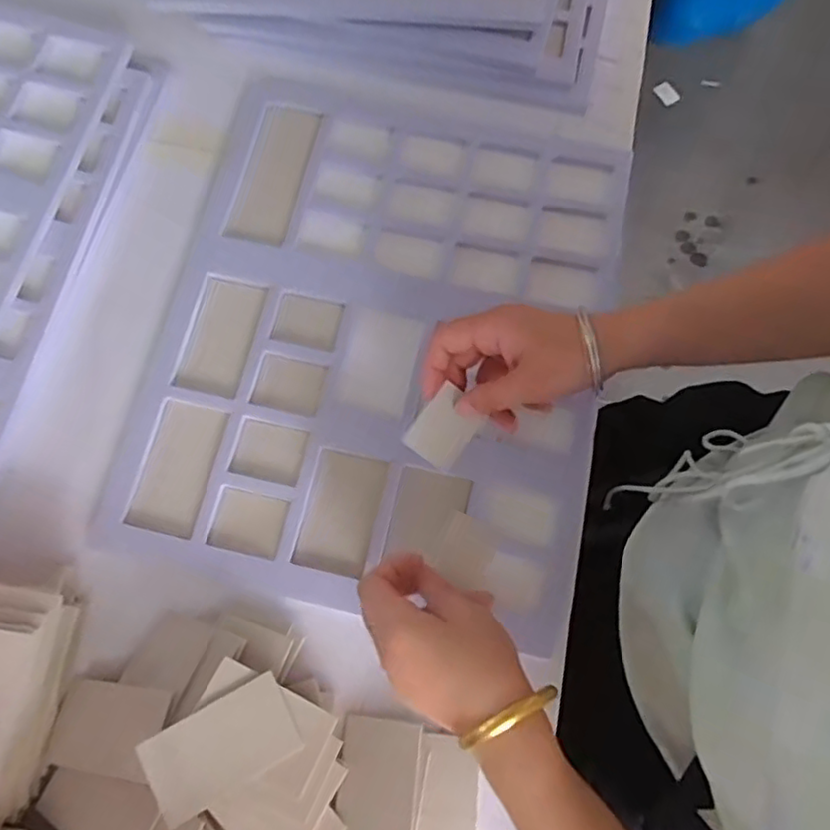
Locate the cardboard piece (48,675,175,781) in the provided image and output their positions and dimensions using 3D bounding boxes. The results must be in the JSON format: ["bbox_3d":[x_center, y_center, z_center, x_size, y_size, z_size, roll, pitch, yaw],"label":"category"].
[{"bbox_3d":[-0.208,0.210,0.427,0.085,0.004,0.054,-2,57,21],"label":"cardboard piece"}]

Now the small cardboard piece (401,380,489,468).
[{"bbox_3d":[0.020,0.010,0.439,0.039,0.004,0.048,38,85,-12],"label":"small cardboard piece"}]

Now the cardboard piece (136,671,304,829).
[{"bbox_3d":[-0.121,0.210,0.399,0.087,0.005,0.054,-23,88,-24],"label":"cardboard piece"}]

